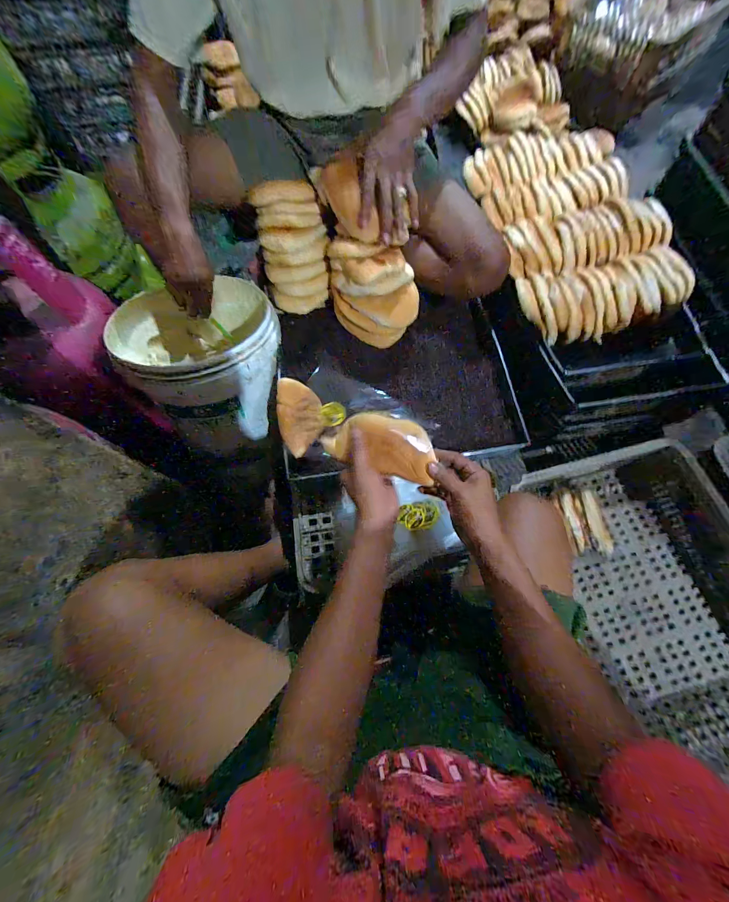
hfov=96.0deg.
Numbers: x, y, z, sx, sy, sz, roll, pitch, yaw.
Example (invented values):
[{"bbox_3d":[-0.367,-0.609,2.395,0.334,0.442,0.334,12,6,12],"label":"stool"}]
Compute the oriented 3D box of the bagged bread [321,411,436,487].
[{"bbox_3d":[0.023,-0.010,0.446,0.148,0.039,0.077,12,70,7],"label":"bagged bread"}]

